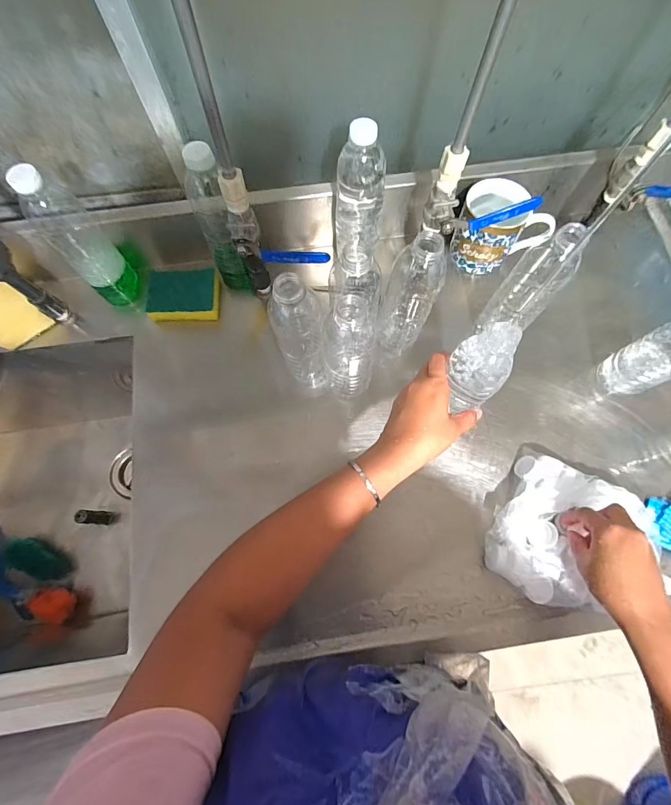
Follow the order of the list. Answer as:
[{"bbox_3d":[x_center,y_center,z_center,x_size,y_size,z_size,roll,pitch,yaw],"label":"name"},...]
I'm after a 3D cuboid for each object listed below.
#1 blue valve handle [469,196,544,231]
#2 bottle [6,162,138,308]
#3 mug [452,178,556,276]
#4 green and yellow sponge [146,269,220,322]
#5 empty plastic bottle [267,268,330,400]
[{"bbox_3d":[0.201,-0.224,0.453,0.080,0.012,0.011,-13,72,20],"label":"blue valve handle"},{"bbox_3d":[-0.333,-0.211,0.503,0.060,0.210,0.050,-40,78,-11],"label":"bottle"},{"bbox_3d":[0.239,-0.258,0.565,0.116,0.092,0.099,-2,73,-1],"label":"mug"},{"bbox_3d":[-0.228,-0.161,0.576,0.103,0.030,0.069,0,73,-1],"label":"green and yellow sponge"},{"bbox_3d":[-0.039,-0.071,0.463,0.056,0.206,0.054,-13,74,-4],"label":"empty plastic bottle"}]

